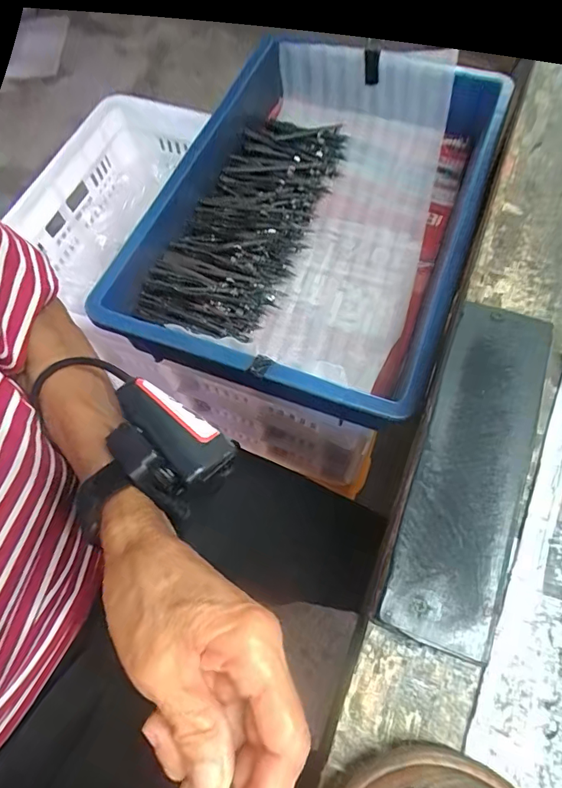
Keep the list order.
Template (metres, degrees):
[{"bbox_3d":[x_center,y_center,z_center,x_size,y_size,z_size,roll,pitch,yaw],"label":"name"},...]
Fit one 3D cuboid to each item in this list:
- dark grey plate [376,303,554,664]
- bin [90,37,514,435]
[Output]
[{"bbox_3d":[0.115,0.037,0.274,0.060,0.013,0.208,20,67,10],"label":"dark grey plate"},{"bbox_3d":[0.032,-0.182,0.465,0.288,0.095,0.402,19,67,10],"label":"bin"}]

